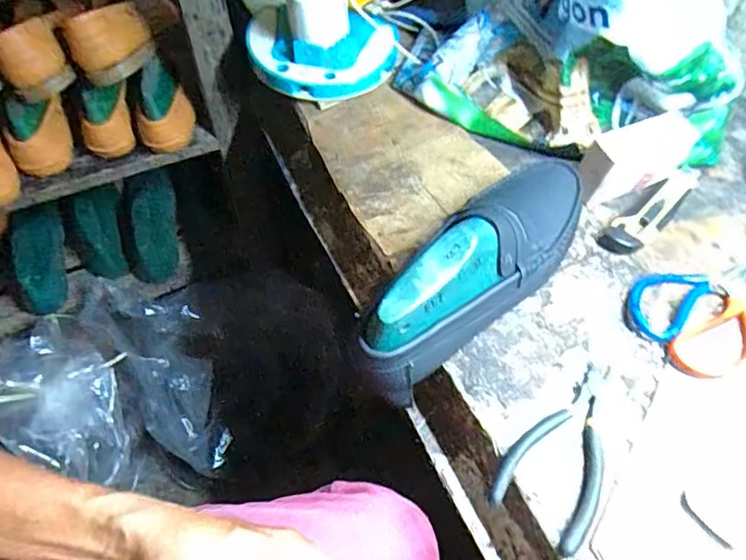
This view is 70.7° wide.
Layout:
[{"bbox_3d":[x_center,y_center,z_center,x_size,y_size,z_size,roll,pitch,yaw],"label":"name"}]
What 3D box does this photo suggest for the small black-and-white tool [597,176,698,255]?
[{"bbox_3d":[0.286,-0.069,0.533,0.142,0.015,0.037,-33,61,-19],"label":"small black-and-white tool"}]

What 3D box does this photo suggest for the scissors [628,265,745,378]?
[{"bbox_3d":[0.299,0.008,0.480,0.100,0.006,0.174,28,60,19],"label":"scissors"}]

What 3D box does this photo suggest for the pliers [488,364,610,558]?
[{"bbox_3d":[0.148,0.123,0.399,0.068,0.013,0.144,30,61,20],"label":"pliers"}]

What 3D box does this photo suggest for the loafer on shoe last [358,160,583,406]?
[{"bbox_3d":[0.093,-0.014,0.442,0.085,0.102,0.282,35,63,23],"label":"loafer on shoe last"}]

